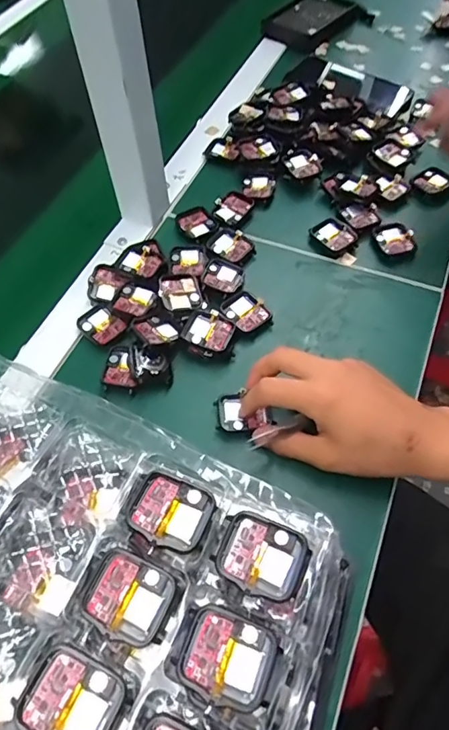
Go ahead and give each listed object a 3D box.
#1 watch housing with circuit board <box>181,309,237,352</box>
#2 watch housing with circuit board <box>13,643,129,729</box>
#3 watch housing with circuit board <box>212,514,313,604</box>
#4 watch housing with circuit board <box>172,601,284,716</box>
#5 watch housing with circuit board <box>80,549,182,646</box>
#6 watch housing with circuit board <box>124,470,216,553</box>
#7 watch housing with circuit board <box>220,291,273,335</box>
[{"bbox_3d":[-0.015,-0.031,0.440,0.043,0.016,0.034,23,61,16],"label":"watch housing with circuit board"},{"bbox_3d":[-0.070,0.156,0.227,0.042,0.012,0.037,22,61,15],"label":"watch housing with circuit board"},{"bbox_3d":[0.020,0.102,0.260,0.046,0.008,0.037,18,60,13],"label":"watch housing with circuit board"},{"bbox_3d":[0.001,0.143,0.240,0.051,0.012,0.038,18,60,13],"label":"watch housing with circuit board"},{"bbox_3d":[-0.050,0.119,0.253,0.043,0.008,0.037,22,61,15],"label":"watch housing with circuit board"},{"bbox_3d":[-0.030,0.079,0.270,0.042,0.006,0.036,20,60,14],"label":"watch housing with circuit board"},{"bbox_3d":[0.020,-0.049,0.458,0.037,0.007,0.043,-32,62,-17],"label":"watch housing with circuit board"}]

